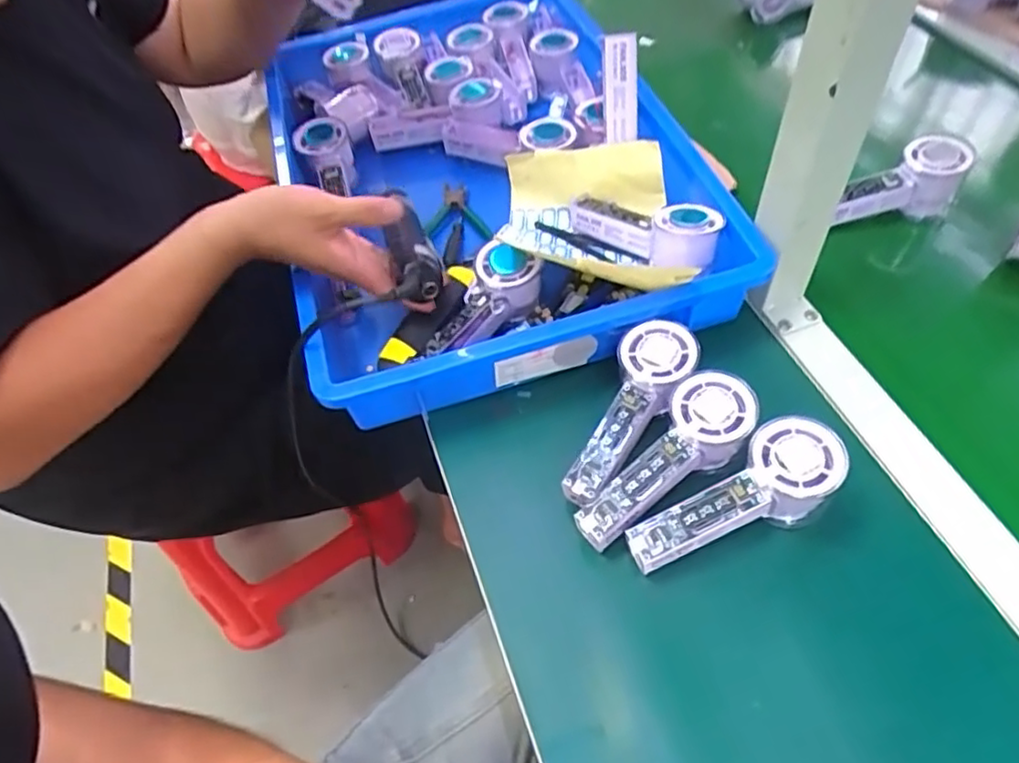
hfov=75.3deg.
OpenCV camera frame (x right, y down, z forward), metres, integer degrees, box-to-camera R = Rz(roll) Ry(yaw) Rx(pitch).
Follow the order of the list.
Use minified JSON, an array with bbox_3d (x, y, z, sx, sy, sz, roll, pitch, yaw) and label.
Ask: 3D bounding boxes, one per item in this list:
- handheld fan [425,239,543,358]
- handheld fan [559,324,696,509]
[{"bbox_3d":[-0.025,-0.063,0.554,0.056,0.045,0.116,36,80,27],"label":"handheld fan"},{"bbox_3d":[0.088,0.026,0.490,0.049,0.043,0.149,27,74,23],"label":"handheld fan"}]

